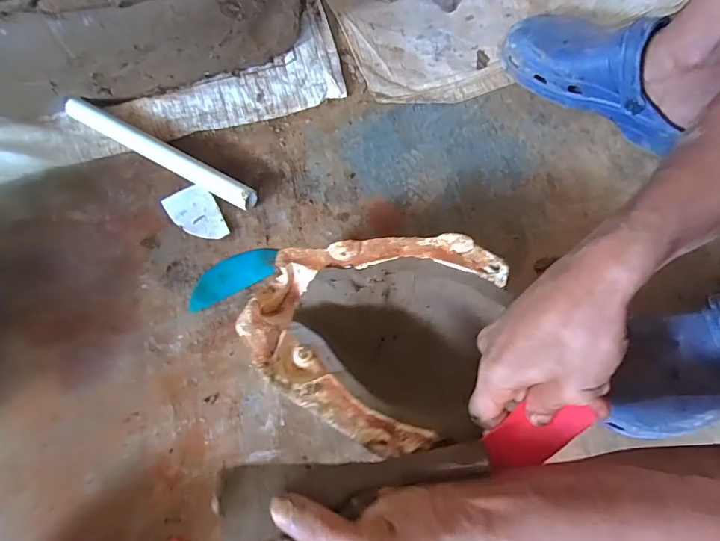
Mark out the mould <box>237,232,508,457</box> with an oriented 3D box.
[{"bbox_3d":[0.009,0.049,0.411,0.212,0.097,0.188,28,73,10],"label":"mould"}]

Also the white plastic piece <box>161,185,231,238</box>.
[{"bbox_3d":[-0.191,-0.065,0.501,0.052,0.008,0.082,-33,74,-10],"label":"white plastic piece"}]

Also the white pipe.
[{"bbox_3d":[-0.240,-0.141,0.514,0.264,0.028,0.024,28,73,10],"label":"white pipe"}]

